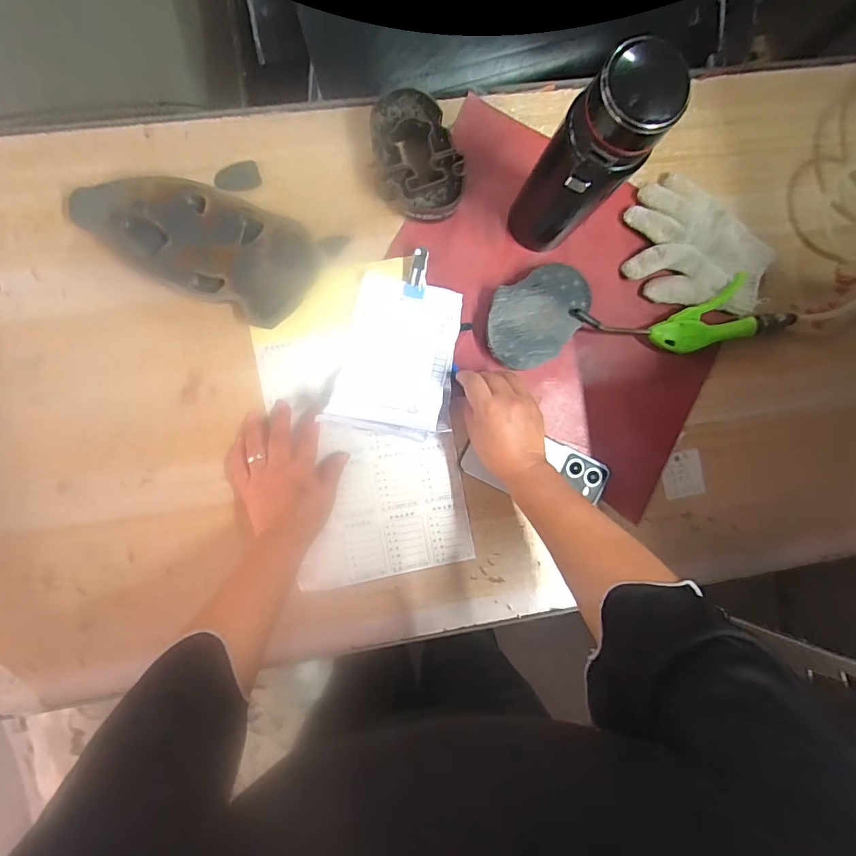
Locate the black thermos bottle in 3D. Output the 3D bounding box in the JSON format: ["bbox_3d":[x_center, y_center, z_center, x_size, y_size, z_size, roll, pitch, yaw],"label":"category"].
[{"bbox_3d":[0.131,-0.227,0.415,0.067,0.242,0.073,0,91,-5],"label":"black thermos bottle"}]

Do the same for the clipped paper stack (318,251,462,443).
[{"bbox_3d":[-0.029,-0.088,0.507,0.123,0.034,0.197,11,77,-4],"label":"clipped paper stack"}]

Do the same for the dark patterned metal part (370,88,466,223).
[{"bbox_3d":[-0.012,-0.291,0.499,0.096,0.043,0.131,-7,92,-5],"label":"dark patterned metal part"}]

